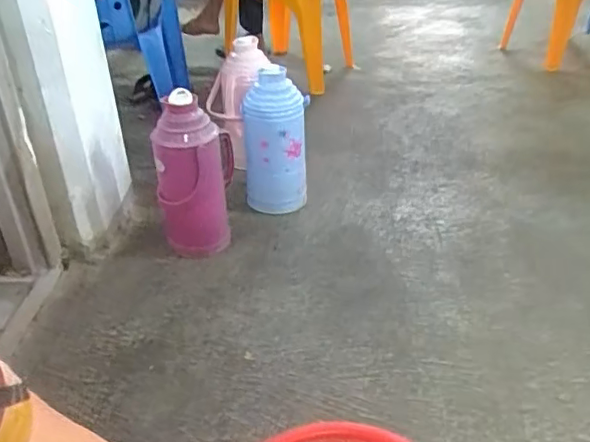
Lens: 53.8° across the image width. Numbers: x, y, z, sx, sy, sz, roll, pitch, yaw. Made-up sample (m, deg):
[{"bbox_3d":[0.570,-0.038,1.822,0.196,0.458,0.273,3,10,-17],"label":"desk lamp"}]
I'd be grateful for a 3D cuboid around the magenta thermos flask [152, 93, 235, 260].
[{"bbox_3d":[-0.235,-0.119,1.370,0.185,0.375,0.156,-9,33,-9],"label":"magenta thermos flask"}]

